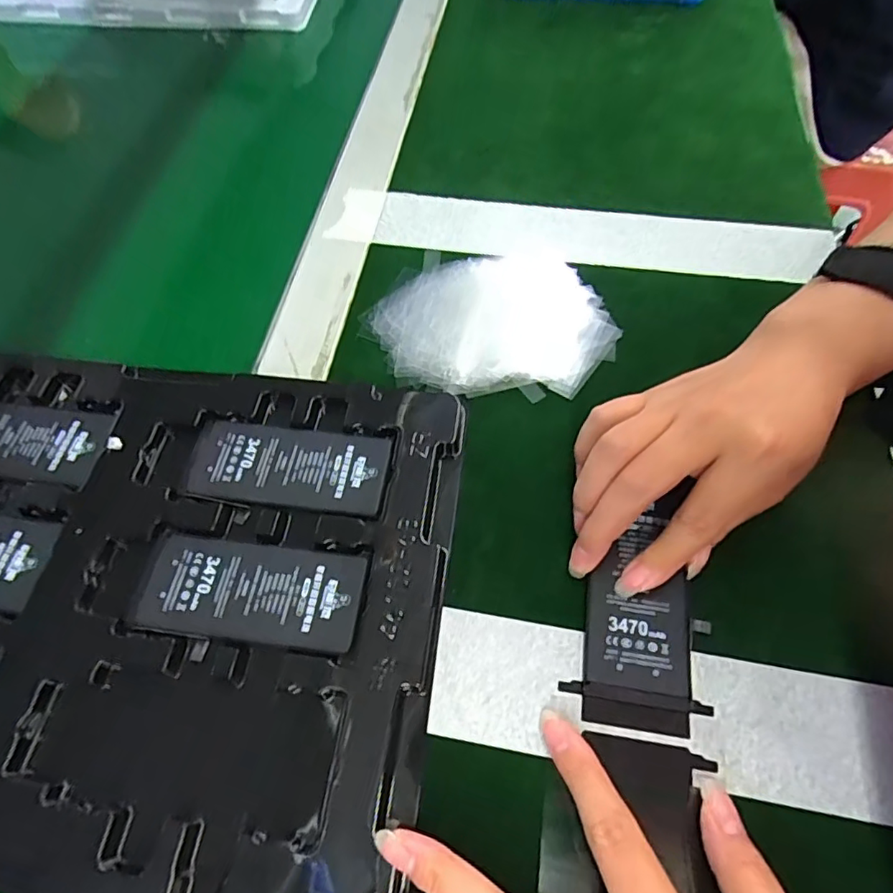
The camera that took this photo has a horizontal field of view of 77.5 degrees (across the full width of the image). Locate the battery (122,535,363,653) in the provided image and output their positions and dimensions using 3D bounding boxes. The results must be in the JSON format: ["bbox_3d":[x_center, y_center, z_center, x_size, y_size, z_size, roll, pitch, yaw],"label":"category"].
[{"bbox_3d":[-0.087,0.064,0.247,0.099,0.004,0.042,7,61,3],"label":"battery"}]

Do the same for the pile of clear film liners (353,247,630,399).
[{"bbox_3d":[0.025,-0.075,0.325,0.142,0.010,0.110,-1,61,-1],"label":"pile of clear film liners"}]

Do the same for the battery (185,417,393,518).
[{"bbox_3d":[-0.078,0.009,0.278,0.097,0.004,0.043,8,61,4],"label":"battery"}]

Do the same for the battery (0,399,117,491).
[{"bbox_3d":[-0.226,-0.005,0.290,0.099,0.004,0.043,9,61,4],"label":"battery"}]

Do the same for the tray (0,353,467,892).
[{"bbox_3d":[-0.168,0.058,0.253,0.330,0.017,0.223,6,61,3],"label":"tray"}]

